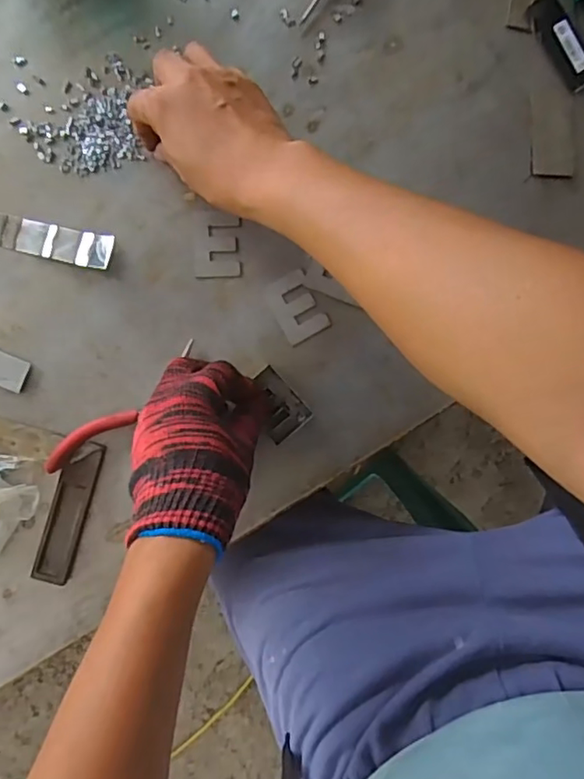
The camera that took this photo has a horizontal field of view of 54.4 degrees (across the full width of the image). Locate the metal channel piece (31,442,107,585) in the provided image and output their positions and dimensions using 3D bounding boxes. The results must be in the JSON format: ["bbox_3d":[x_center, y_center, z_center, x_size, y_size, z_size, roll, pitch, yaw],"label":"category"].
[{"bbox_3d":[-0.178,0.097,0.452,0.027,0.006,0.112,16,89,-4],"label":"metal channel piece"}]

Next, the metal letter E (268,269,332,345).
[{"bbox_3d":[0.005,-0.068,0.465,0.035,0.004,0.053,-28,92,-3],"label":"metal letter E"}]

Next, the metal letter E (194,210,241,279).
[{"bbox_3d":[-0.060,-0.117,0.460,0.036,0.004,0.052,-2,90,-4],"label":"metal letter E"}]

